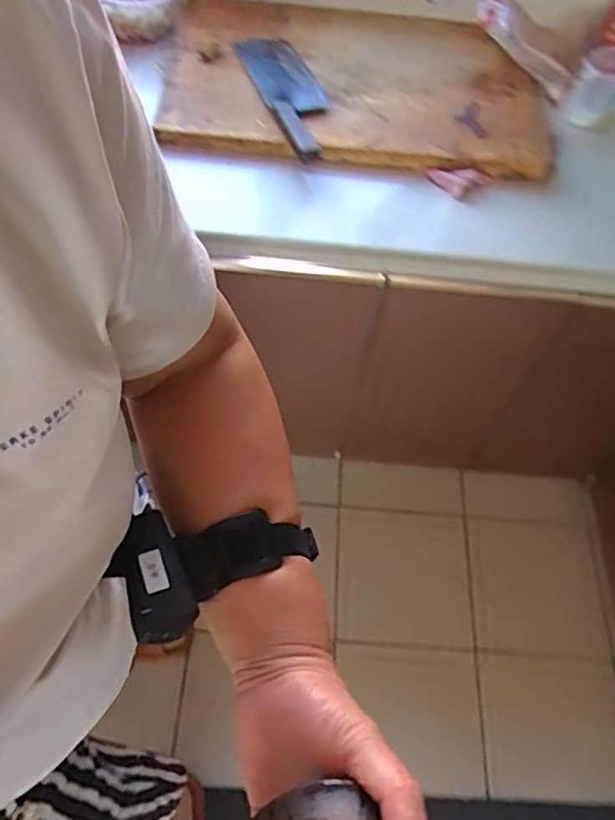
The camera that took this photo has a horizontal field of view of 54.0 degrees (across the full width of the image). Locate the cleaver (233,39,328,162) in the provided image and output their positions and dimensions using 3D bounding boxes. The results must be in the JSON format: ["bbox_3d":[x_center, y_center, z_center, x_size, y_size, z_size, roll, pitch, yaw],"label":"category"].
[{"bbox_3d":[-0.026,-0.484,0.910,0.089,0.024,0.289,-17,64,-13],"label":"cleaver"}]

